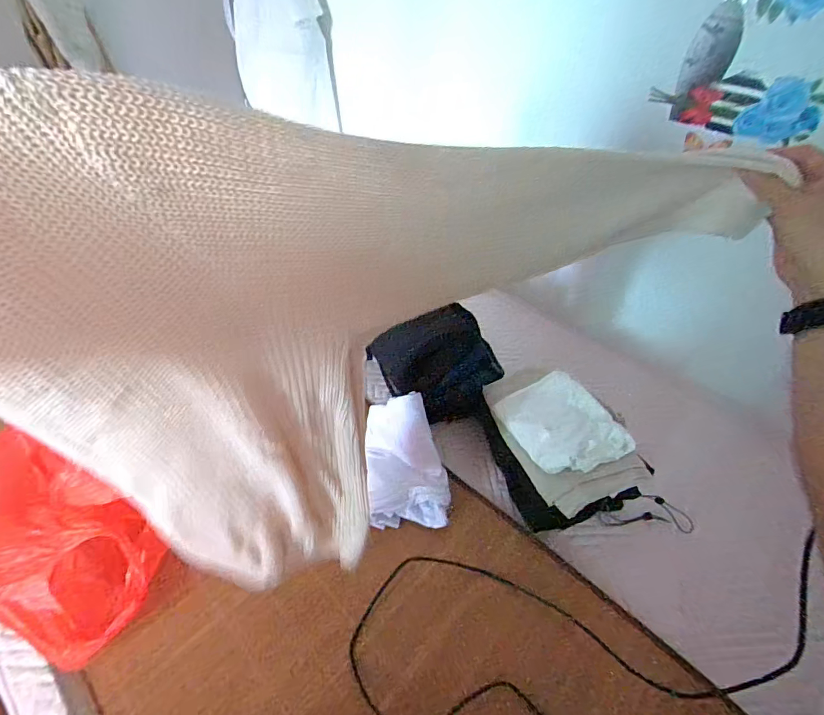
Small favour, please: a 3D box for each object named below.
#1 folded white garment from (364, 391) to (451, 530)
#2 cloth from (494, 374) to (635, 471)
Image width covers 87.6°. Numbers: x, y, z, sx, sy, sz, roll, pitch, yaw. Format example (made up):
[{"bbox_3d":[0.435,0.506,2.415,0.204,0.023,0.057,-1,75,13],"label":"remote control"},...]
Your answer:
[{"bbox_3d":[-0.014,0.172,0.763,0.140,0.110,0.229,-3,45,-10],"label":"folded white garment"},{"bbox_3d":[0.255,0.112,0.747,0.156,0.062,0.189,-13,47,-20],"label":"cloth"}]

